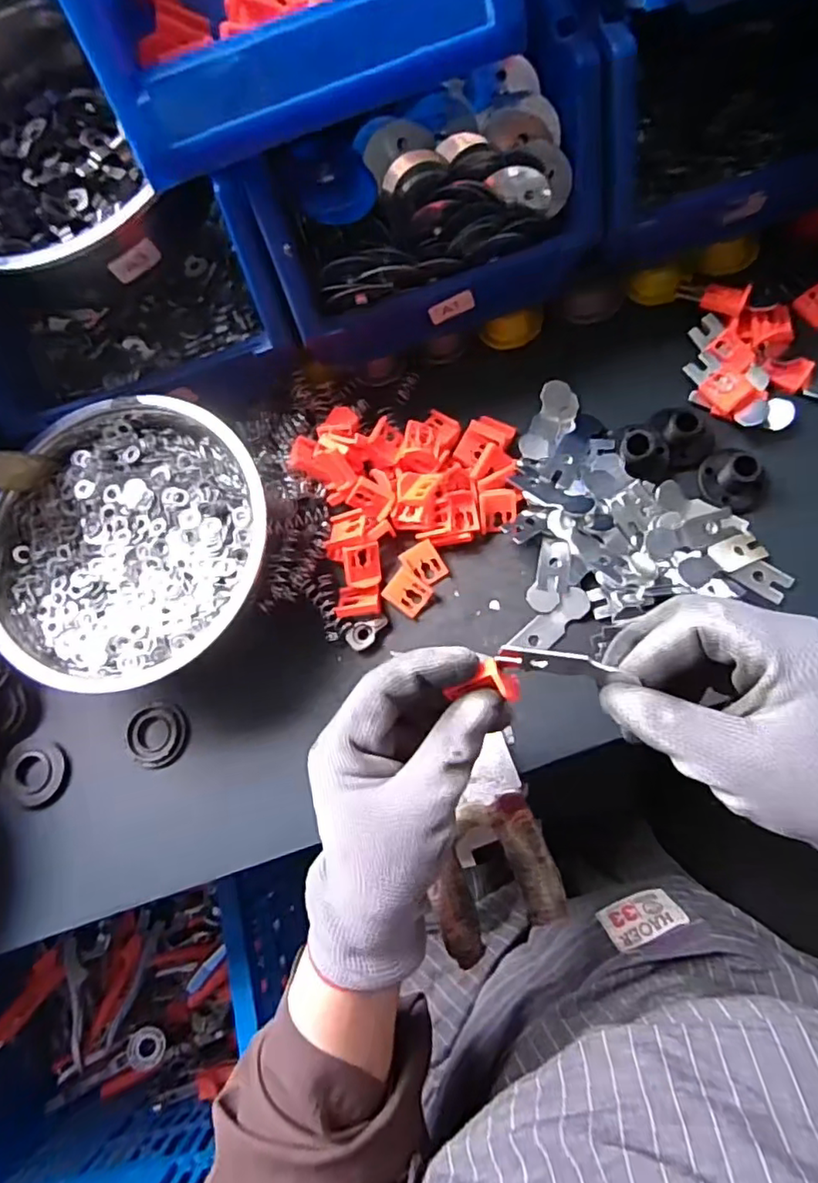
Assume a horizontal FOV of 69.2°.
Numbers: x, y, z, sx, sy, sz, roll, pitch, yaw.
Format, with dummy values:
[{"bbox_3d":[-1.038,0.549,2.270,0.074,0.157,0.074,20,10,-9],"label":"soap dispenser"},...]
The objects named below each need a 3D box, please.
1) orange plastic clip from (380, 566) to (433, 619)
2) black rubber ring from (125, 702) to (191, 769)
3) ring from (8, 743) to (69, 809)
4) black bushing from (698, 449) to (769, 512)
[{"bbox_3d":[-0.001,0.001,0.406,0.029,0.004,0.025,35,84,12],"label":"orange plastic clip"},{"bbox_3d":[-0.173,0.098,0.409,0.043,0.006,0.043,-1,78,6],"label":"black rubber ring"},{"bbox_3d":[-0.257,0.128,0.412,0.043,0.004,0.043,-1,78,6],"label":"ring"},{"bbox_3d":[0.222,-0.078,0.392,0.045,0.025,0.045,-1,78,6],"label":"black bushing"}]

